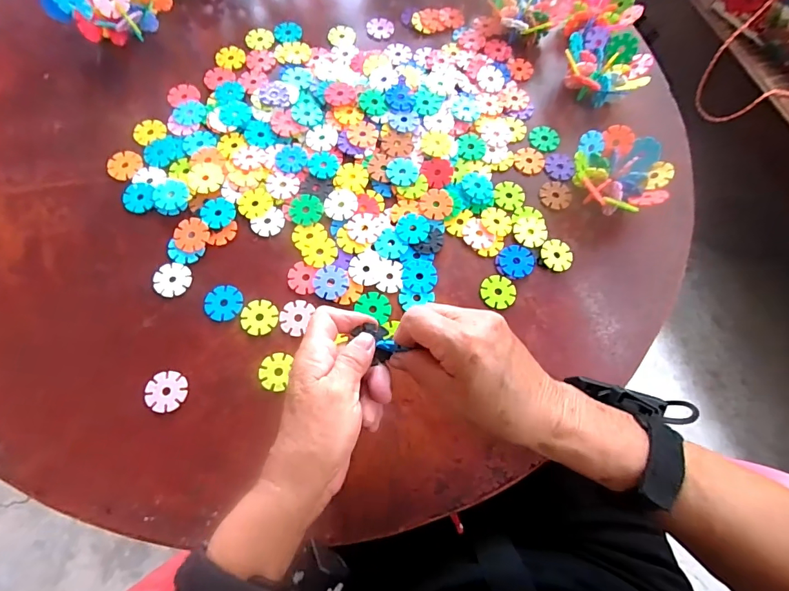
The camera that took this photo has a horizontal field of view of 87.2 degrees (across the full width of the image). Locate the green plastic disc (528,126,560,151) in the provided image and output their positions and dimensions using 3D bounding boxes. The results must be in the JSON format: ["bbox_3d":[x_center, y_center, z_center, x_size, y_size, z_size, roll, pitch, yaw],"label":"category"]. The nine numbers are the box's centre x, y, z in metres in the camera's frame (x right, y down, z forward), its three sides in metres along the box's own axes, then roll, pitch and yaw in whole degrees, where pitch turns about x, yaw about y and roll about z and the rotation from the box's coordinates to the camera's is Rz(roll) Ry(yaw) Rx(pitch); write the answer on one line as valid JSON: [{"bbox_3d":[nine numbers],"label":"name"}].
[{"bbox_3d":[0.160,-0.169,0.443,0.031,0.005,0.030,1,70,-2],"label":"green plastic disc"}]

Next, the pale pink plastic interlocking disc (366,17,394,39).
[{"bbox_3d":[-0.017,-0.317,0.490,0.031,0.004,0.032,1,70,-2],"label":"pale pink plastic interlocking disc"}]

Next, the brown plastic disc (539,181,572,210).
[{"bbox_3d":[0.164,-0.103,0.420,0.031,0.004,0.032,1,70,-2],"label":"brown plastic disc"}]

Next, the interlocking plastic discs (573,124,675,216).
[{"bbox_3d":[0.217,-0.117,0.407,0.084,0.040,0.084,1,70,-2],"label":"interlocking plastic discs"}]

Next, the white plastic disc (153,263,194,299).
[{"bbox_3d":[-0.199,-0.014,0.372,0.030,0.005,0.032,1,70,-2],"label":"white plastic disc"}]

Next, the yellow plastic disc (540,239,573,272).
[{"bbox_3d":[0.157,-0.039,0.402,0.030,0.006,0.031,1,70,-2],"label":"yellow plastic disc"}]

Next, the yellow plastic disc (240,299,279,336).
[{"bbox_3d":[-0.118,0.018,0.360,0.031,0.004,0.031,1,70,-2],"label":"yellow plastic disc"}]

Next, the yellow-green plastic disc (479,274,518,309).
[{"bbox_3d":[0.095,-0.003,0.379,0.031,0.004,0.032,1,70,-2],"label":"yellow-green plastic disc"}]

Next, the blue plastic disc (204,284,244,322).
[{"bbox_3d":[-0.149,0.006,0.363,0.031,0.004,0.032,1,70,-2],"label":"blue plastic disc"}]

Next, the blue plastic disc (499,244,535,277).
[{"bbox_3d":[0.116,-0.034,0.393,0.036,0.004,0.031,-34,75,-14],"label":"blue plastic disc"}]

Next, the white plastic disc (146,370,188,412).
[{"bbox_3d":[-0.184,0.077,0.334,0.029,0.004,0.031,1,70,-2],"label":"white plastic disc"}]

